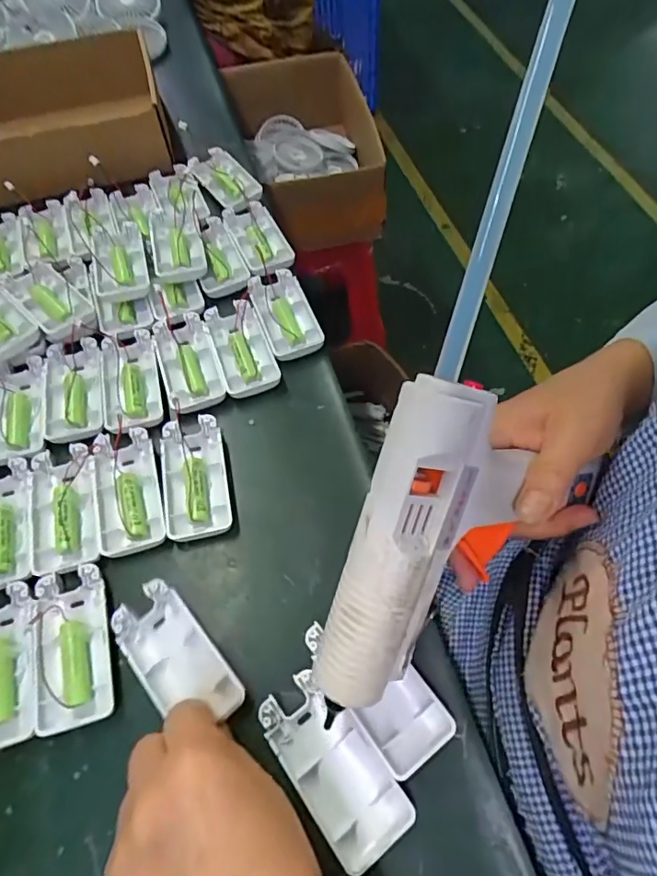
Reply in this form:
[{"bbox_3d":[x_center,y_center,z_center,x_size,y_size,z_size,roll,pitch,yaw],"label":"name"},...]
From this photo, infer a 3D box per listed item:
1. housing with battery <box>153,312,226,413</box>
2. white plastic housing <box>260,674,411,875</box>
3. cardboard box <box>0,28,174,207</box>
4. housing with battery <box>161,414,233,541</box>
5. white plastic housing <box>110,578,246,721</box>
[{"bbox_3d":[-0.118,-0.063,0.433,0.044,0.014,0.093,-18,63,-8],"label":"housing with battery"},{"bbox_3d":[0.002,0.183,0.291,0.047,0.012,0.094,-33,66,-16],"label":"white plastic housing"},{"bbox_3d":[-0.289,-0.338,0.550,0.200,0.059,0.163,-19,63,-9],"label":"cardboard box"},{"bbox_3d":[-0.098,0.028,0.376,0.045,0.013,0.092,-12,62,-5],"label":"housing with battery"},{"bbox_3d":[-0.095,0.136,0.319,0.044,0.014,0.093,-38,68,-17],"label":"white plastic housing"}]

